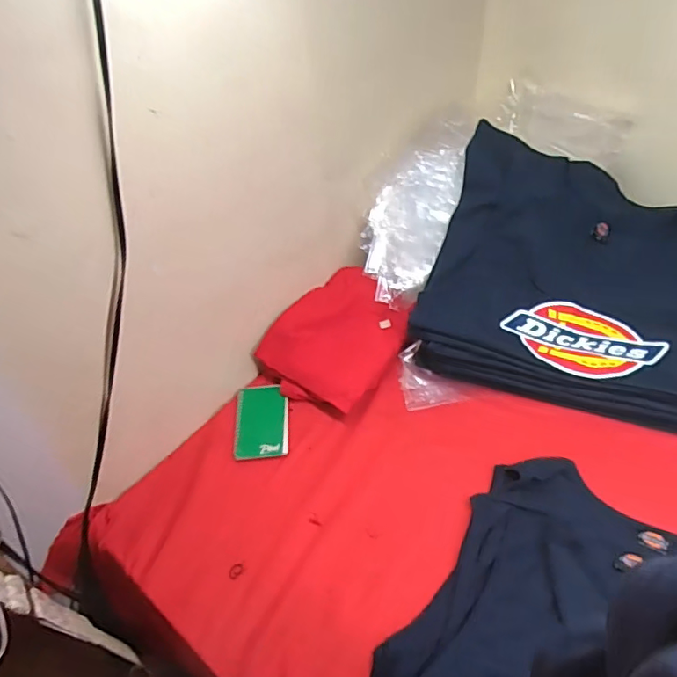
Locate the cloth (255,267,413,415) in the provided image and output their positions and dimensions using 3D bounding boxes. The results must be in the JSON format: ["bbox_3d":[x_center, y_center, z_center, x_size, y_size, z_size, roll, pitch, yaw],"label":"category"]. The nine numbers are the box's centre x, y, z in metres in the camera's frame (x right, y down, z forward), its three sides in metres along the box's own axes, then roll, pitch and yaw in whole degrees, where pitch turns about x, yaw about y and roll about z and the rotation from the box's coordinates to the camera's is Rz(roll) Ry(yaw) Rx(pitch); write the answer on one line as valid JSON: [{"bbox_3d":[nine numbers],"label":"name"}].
[{"bbox_3d":[0.001,0.001,0.892,0.199,0.040,0.242,42,65,18],"label":"cloth"}]

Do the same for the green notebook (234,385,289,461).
[{"bbox_3d":[-0.123,0.134,0.839,0.084,0.015,0.134,-6,43,-1],"label":"green notebook"}]

